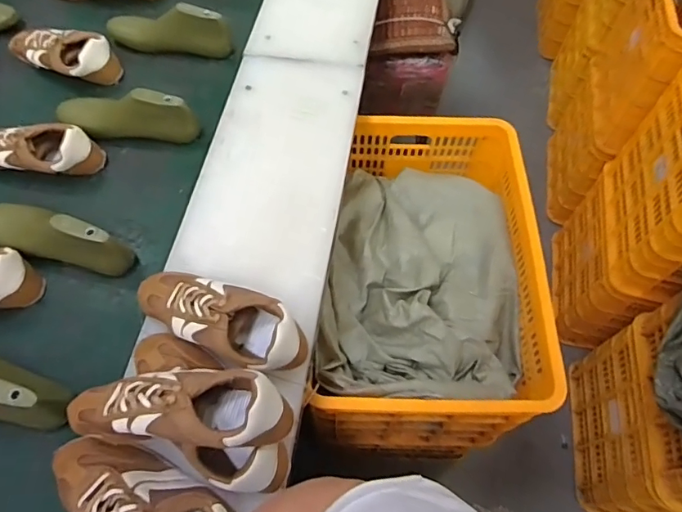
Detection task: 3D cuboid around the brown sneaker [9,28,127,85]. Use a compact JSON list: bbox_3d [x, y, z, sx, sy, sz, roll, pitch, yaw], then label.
[{"bbox_3d":[-0.568,-0.413,0.997,0.240,0.069,0.095,21,63,10],"label":"brown sneaker"}]

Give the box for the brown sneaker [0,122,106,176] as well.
[{"bbox_3d":[-0.562,-0.193,0.874,0.258,0.076,0.095,7,62,3],"label":"brown sneaker"}]

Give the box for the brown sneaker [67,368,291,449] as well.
[{"bbox_3d":[-0.186,0.167,0.547,0.258,0.091,0.082,5,62,2],"label":"brown sneaker"}]

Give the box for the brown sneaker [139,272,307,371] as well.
[{"bbox_3d":[-0.166,0.083,0.661,0.250,0.070,0.092,24,64,12],"label":"brown sneaker"}]

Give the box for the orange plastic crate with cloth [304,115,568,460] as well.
[{"bbox_3d":[0.171,0.055,1.041,0.388,0.334,0.612,3,62,1],"label":"orange plastic crate with cloth"}]

